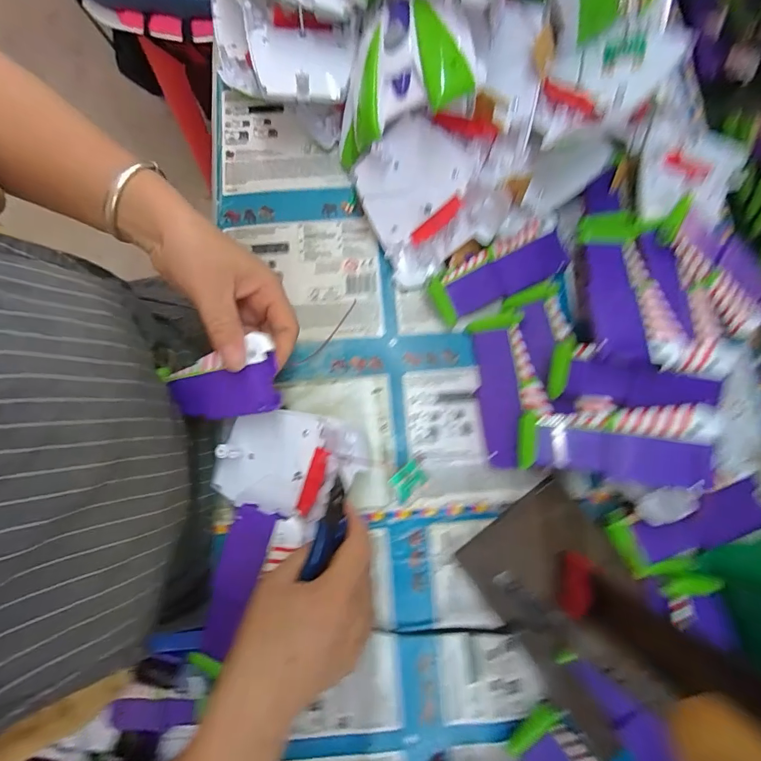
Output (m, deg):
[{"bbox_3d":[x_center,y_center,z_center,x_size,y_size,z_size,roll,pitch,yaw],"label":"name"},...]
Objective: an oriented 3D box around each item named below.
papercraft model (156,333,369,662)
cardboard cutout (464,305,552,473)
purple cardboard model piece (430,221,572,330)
[{"bbox_3d":[-0.078,0.069,0.277,0.133,0.058,0.194,-16,80,-2],"label":"papercraft model"},{"bbox_3d":[0.101,0.006,0.311,0.050,0.012,0.116,-17,78,33],"label":"cardboard cutout"},{"bbox_3d":[0.097,-0.089,0.323,0.114,0.015,0.045,-27,106,-2],"label":"purple cardboard model piece"}]

